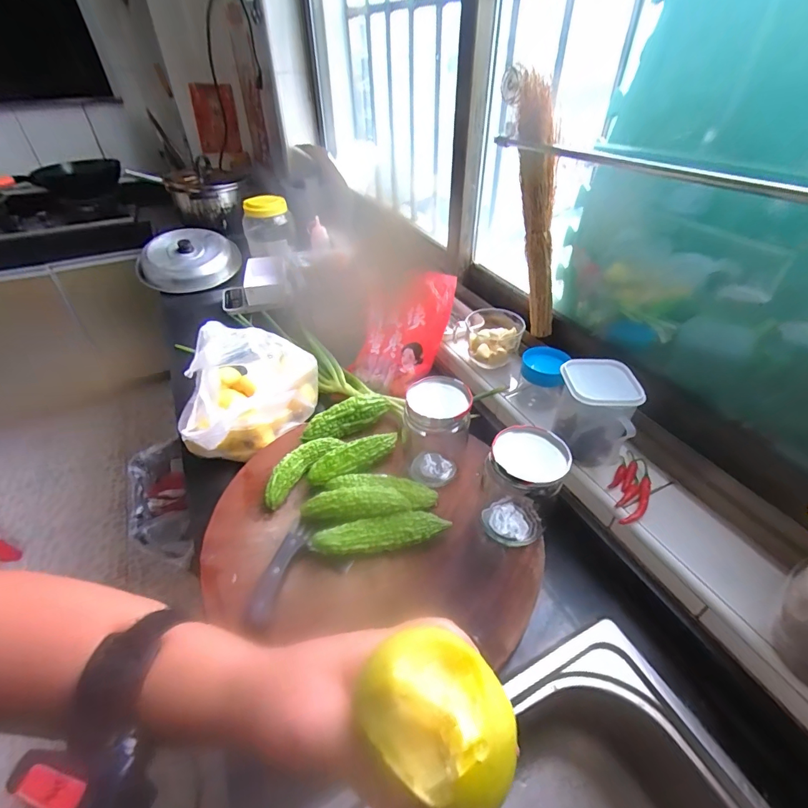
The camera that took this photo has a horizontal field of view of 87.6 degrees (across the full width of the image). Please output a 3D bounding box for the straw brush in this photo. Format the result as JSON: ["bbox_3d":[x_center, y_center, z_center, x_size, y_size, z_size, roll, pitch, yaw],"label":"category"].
[{"bbox_3d":[0.207,-0.298,0.658,0.040,0.382,0.082,-16,20,-17],"label":"straw brush"}]

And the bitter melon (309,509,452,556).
[{"bbox_3d":[-0.028,0.165,0.533,0.173,0.039,0.046,-10,42,-11],"label":"bitter melon"}]

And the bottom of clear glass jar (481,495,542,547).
[{"bbox_3d":[0.140,0.154,0.553,0.069,0.022,0.061,-3,41,-3],"label":"bottom of clear glass jar"}]

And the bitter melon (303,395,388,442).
[{"bbox_3d":[-0.095,0.019,0.683,0.150,0.039,0.044,-16,43,-17],"label":"bitter melon"}]

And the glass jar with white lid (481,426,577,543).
[{"bbox_3d":[0.138,0.105,0.510,0.082,0.141,0.084,0,41,0],"label":"glass jar with white lid"}]

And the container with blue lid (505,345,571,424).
[{"bbox_3d":[0.215,-0.028,0.679,0.083,0.112,0.077,16,44,19],"label":"container with blue lid"}]

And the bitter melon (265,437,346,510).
[{"bbox_3d":[-0.152,0.094,0.623,0.041,0.035,0.135,31,50,31],"label":"bitter melon"}]

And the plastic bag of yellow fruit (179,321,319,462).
[{"bbox_3d":[-0.267,-0.036,0.756,0.215,0.130,0.232,-8,41,-9],"label":"plastic bag of yellow fruit"}]

